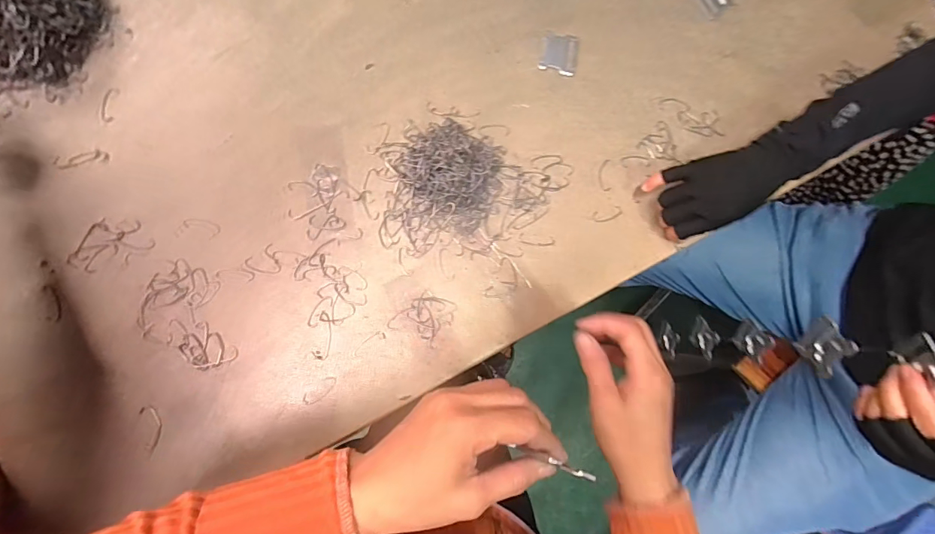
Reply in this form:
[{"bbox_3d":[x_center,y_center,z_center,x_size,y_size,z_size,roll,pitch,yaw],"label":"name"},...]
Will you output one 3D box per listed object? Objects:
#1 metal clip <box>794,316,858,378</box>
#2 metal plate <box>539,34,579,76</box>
[{"bbox_3d":[0.348,0.078,0.415,0.010,0.060,0.056,2,82,-6],"label":"metal clip"},{"bbox_3d":[0.111,-0.255,0.510,0.042,0.004,0.051,9,81,-3],"label":"metal plate"}]

